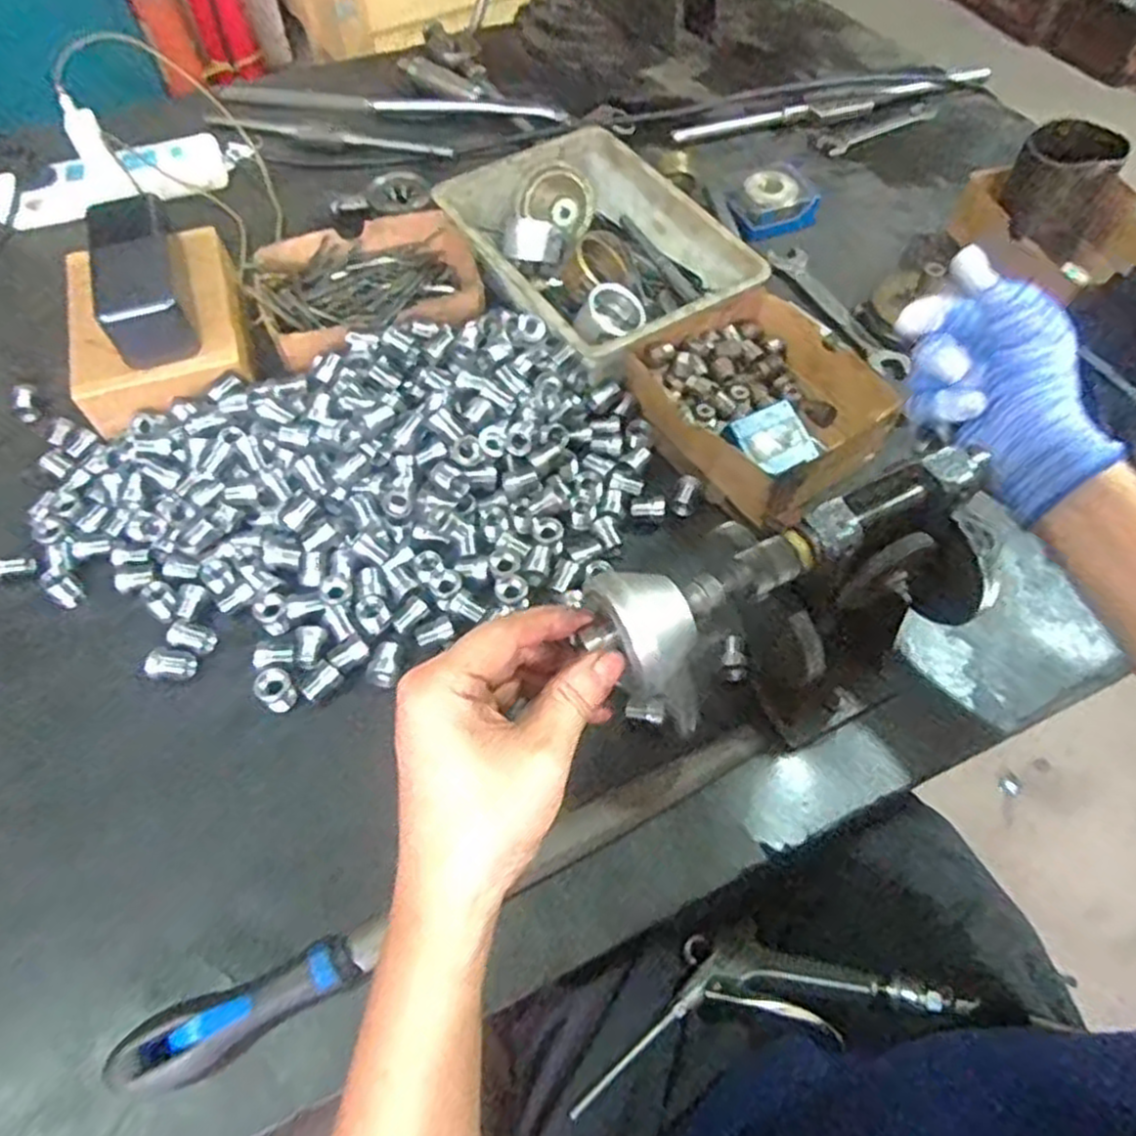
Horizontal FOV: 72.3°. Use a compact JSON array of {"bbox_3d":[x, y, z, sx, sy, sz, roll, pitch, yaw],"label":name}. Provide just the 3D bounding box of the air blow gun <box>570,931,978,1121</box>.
[{"bbox_3d":[0.122,0.277,0.500,0.239,0.027,0.087,-15,32,2],"label":"air blow gun"}]

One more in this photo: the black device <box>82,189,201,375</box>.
[{"bbox_3d":[-0.315,-0.216,0.570,0.054,0.061,0.137,-20,59,-12],"label":"black device"}]

